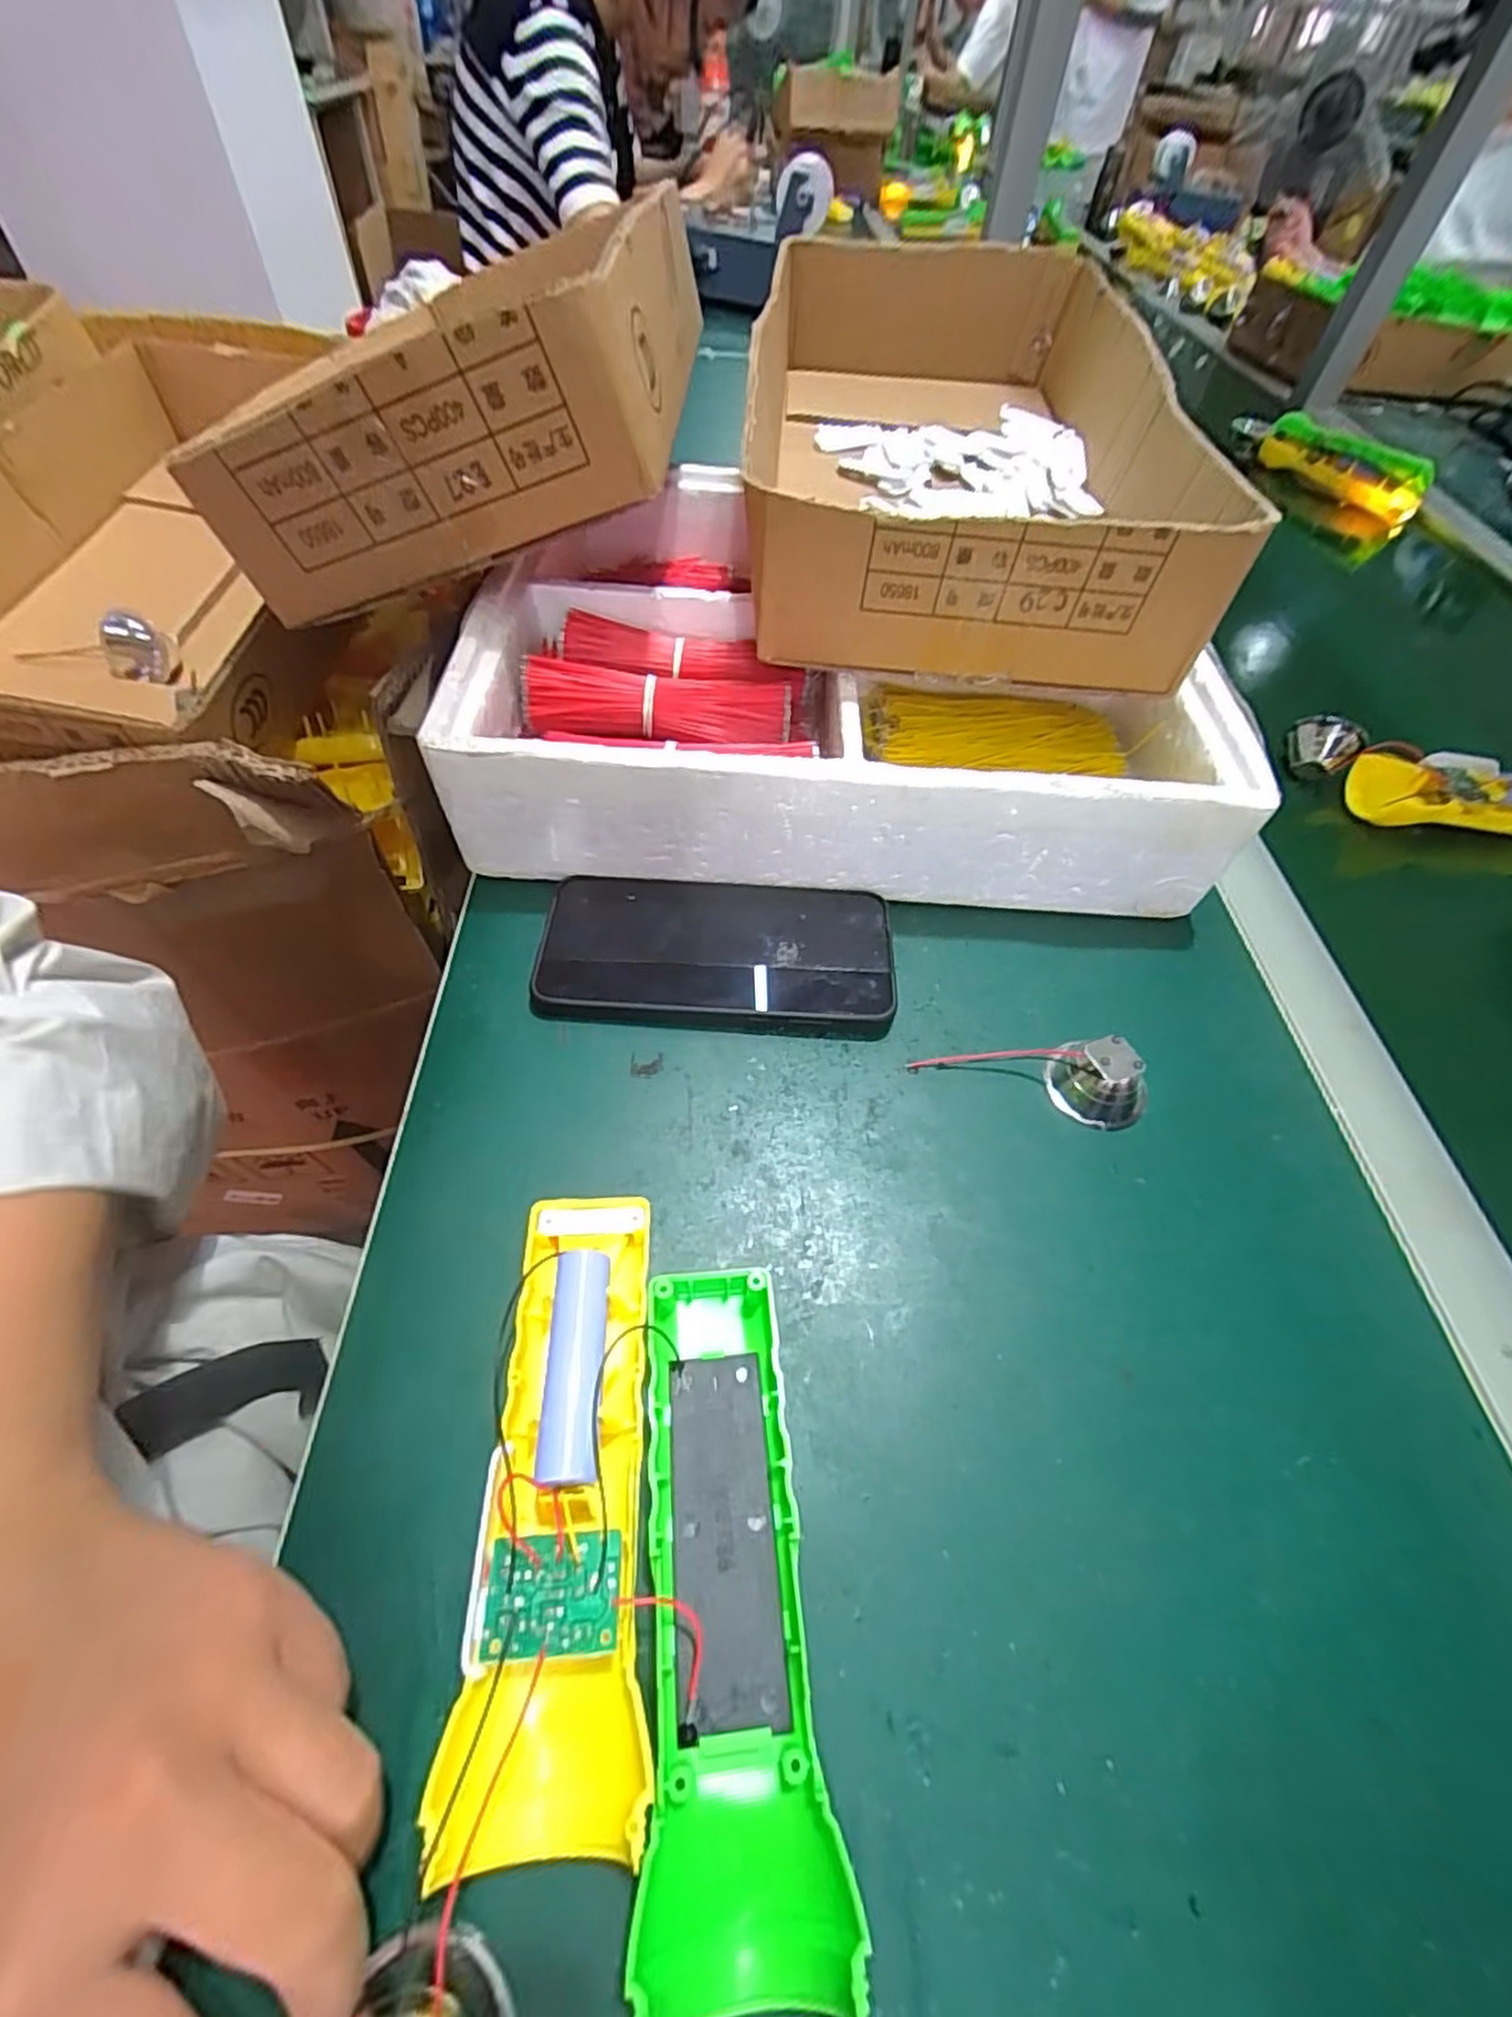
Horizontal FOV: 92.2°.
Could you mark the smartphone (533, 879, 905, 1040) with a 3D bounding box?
[{"bbox_3d":[-0.018,-0.028,0.349,0.162,0.016,0.083,3,55,0],"label":"smartphone"}]

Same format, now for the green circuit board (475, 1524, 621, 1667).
[{"bbox_3d":[-0.054,0.158,0.196,0.034,0.005,0.026,-2,55,-4],"label":"green circuit board"}]

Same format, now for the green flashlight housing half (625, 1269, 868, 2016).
[{"bbox_3d":[-0.007,0.162,0.212,0.048,0.027,0.165,-2,55,-4],"label":"green flashlight housing half"}]

